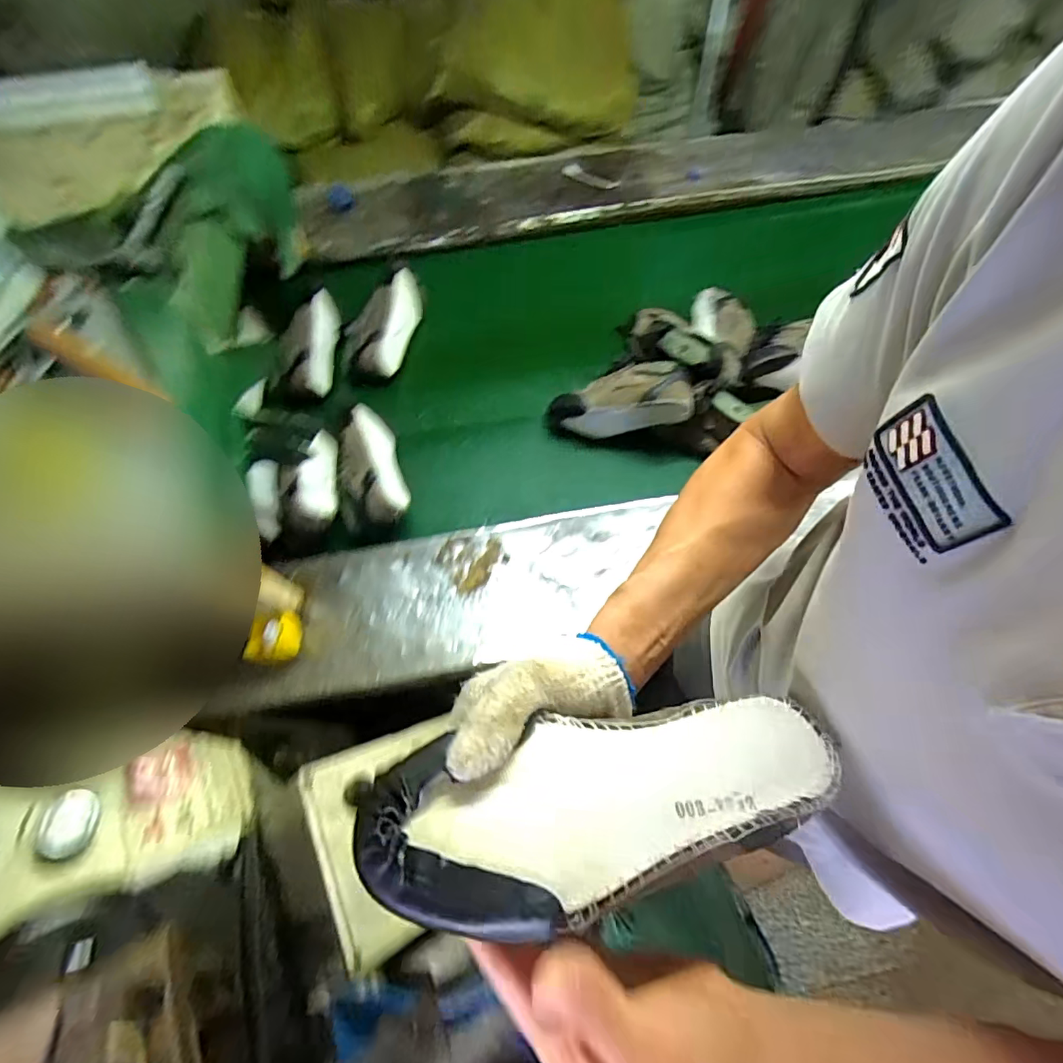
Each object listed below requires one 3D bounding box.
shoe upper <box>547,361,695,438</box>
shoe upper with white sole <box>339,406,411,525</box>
[{"bbox_3d":[0.170,-0.247,0.946,0.252,0.088,0.111,-7,65,20],"label":"shoe upper"},{"bbox_3d":[-0.306,-0.137,0.933,0.110,0.064,0.269,-19,67,-6],"label":"shoe upper with white sole"}]

